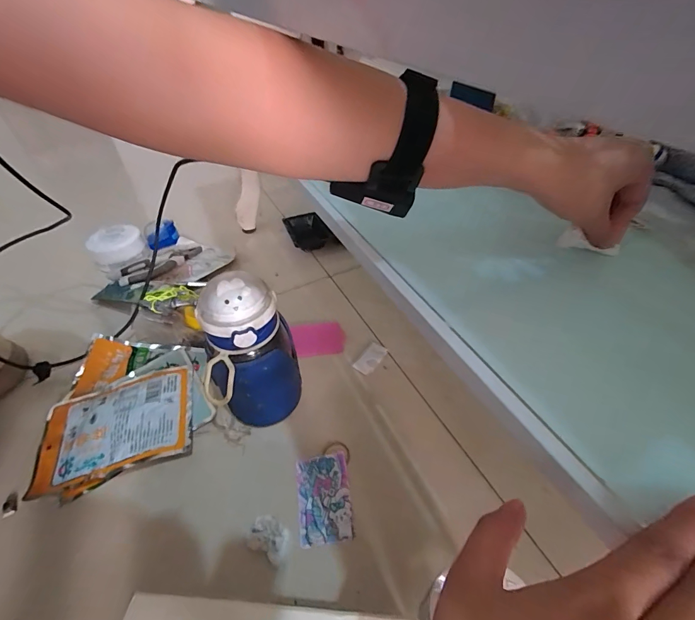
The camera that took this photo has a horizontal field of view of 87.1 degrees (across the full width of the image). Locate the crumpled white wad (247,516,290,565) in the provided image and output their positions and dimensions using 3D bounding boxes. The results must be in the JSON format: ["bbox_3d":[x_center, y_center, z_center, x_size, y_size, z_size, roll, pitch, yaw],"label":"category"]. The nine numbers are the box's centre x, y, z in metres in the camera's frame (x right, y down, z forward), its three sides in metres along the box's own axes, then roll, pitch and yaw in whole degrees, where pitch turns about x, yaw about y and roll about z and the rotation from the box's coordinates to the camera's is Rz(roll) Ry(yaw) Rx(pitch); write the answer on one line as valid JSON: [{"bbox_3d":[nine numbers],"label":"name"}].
[{"bbox_3d":[-0.071,0.212,0.339,0.035,0.027,0.027,19,48,21],"label":"crumpled white wad"}]

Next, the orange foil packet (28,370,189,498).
[{"bbox_3d":[-0.270,0.135,0.424,0.169,0.013,0.115,-17,46,-5],"label":"orange foil packet"}]

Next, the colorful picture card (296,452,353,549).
[{"bbox_3d":[-0.024,0.194,0.378,0.053,0.009,0.083,-7,44,-5],"label":"colorful picture card"}]

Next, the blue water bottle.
[{"bbox_3d":[-0.100,0.057,0.386,0.089,0.186,0.079,-14,43,-10],"label":"blue water bottle"}]

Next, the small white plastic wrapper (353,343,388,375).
[{"bbox_3d":[0.032,0.065,0.503,0.028,0.011,0.054,26,51,21],"label":"small white plastic wrapper"}]

